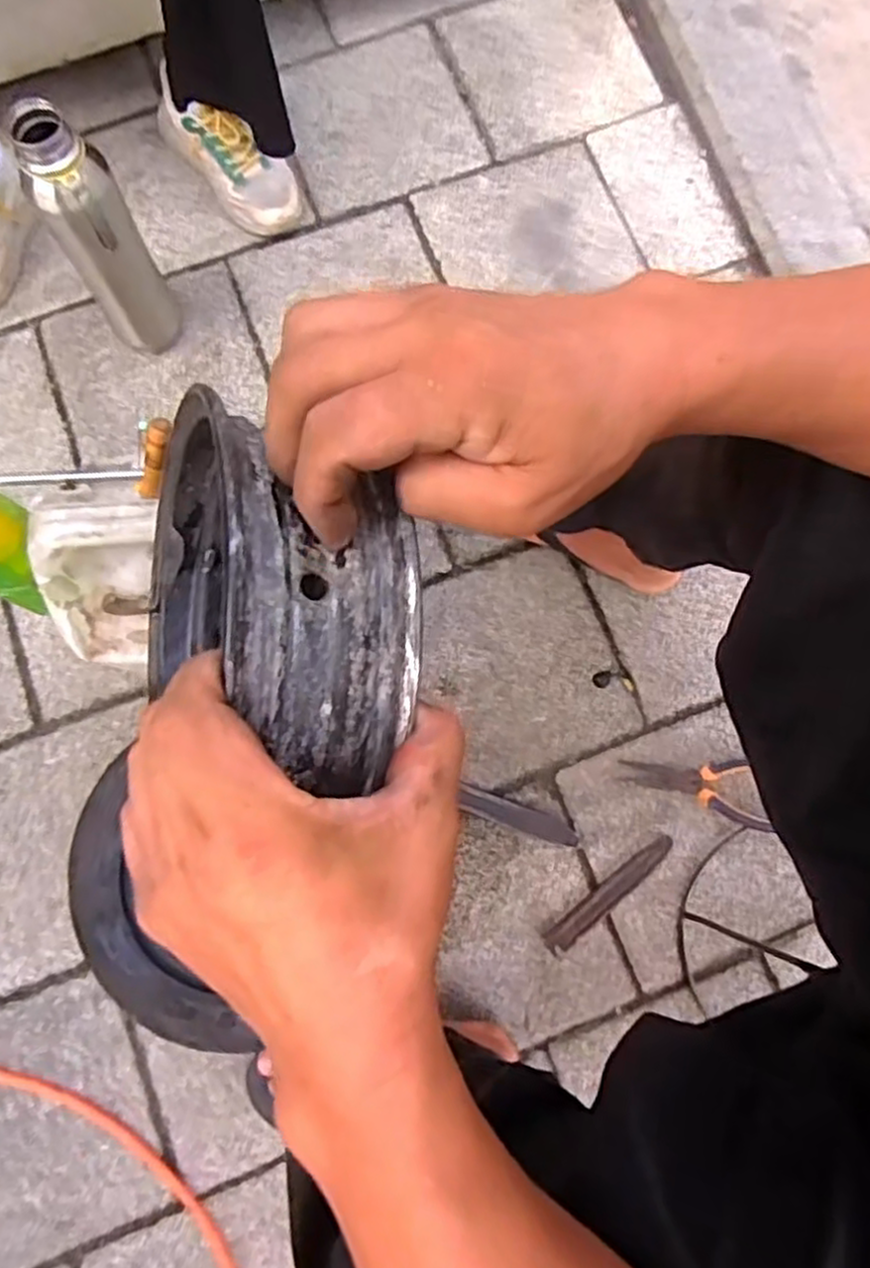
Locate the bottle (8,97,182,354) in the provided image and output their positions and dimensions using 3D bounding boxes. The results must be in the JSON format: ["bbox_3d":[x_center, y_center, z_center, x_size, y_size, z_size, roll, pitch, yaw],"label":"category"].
[{"bbox_3d":[-0.344,-0.403,0.790,0.083,0.286,0.067,-31,80,-7],"label":"bottle"}]

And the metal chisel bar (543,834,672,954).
[{"bbox_3d":[0.189,0.278,0.795,0.172,0.007,0.029,-38,80,-8],"label":"metal chisel bar"}]

